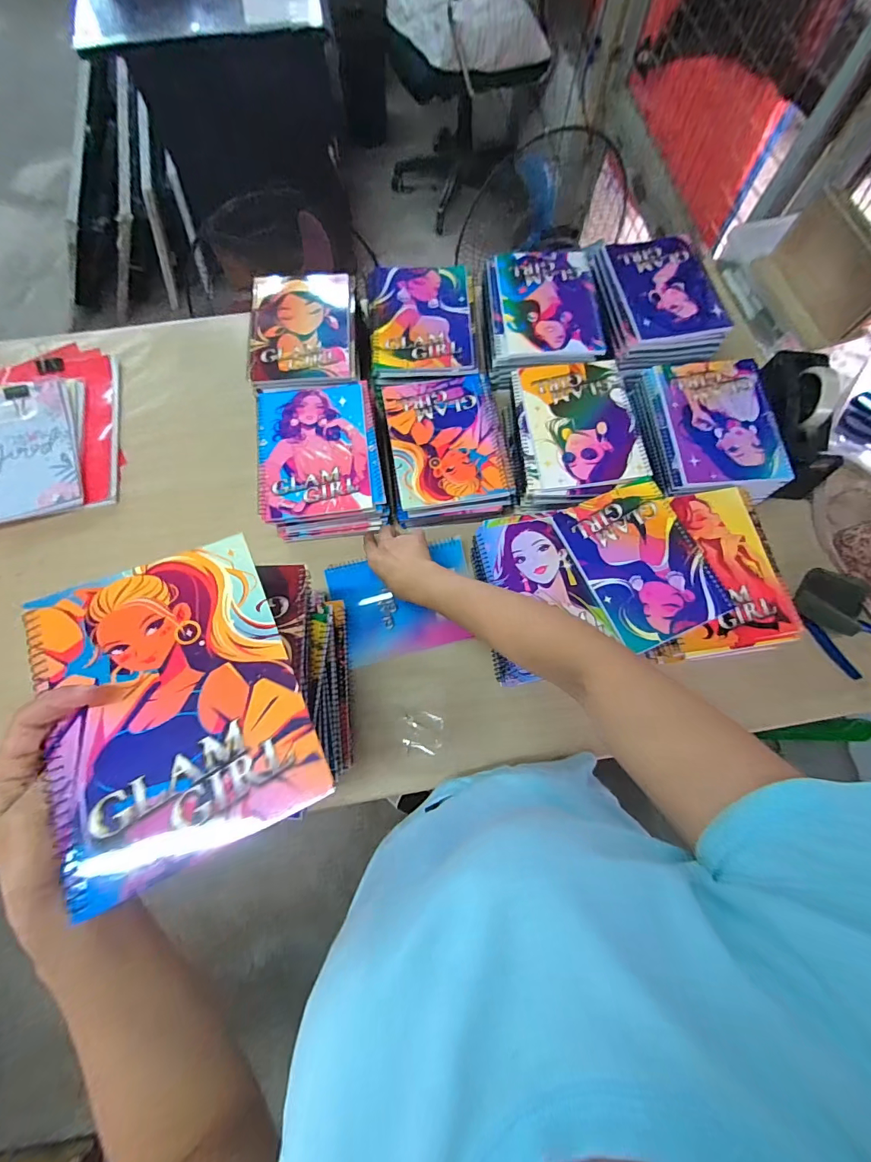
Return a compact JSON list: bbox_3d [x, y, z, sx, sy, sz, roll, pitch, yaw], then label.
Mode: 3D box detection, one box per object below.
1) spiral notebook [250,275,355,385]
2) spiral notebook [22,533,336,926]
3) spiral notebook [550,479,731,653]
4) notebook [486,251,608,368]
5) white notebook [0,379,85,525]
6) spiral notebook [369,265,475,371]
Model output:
[{"bbox_3d":[-0.201,-0.389,0.650,0.154,0.018,0.205,-4,73,-1],"label":"spiral notebook"},{"bbox_3d":[-0.166,0.072,0.274,0.140,0.005,0.192,-23,70,-15],"label":"spiral notebook"},{"bbox_3d":[0.253,-0.026,0.530,0.142,0.011,0.192,-22,74,-7],"label":"spiral notebook"},{"bbox_3d":[0.174,-0.445,0.682,0.165,0.009,0.214,-1,73,0],"label":"notebook"},{"bbox_3d":[-0.632,-0.205,0.656,0.164,0.016,0.241,-12,74,-14],"label":"white notebook"},{"bbox_3d":[-0.023,-0.408,0.661,0.154,0.011,0.204,-1,73,-1],"label":"spiral notebook"}]

